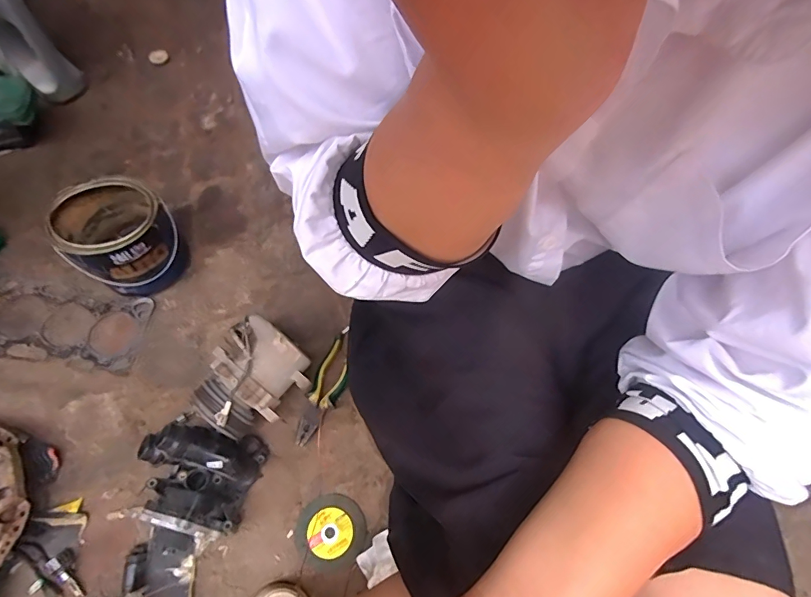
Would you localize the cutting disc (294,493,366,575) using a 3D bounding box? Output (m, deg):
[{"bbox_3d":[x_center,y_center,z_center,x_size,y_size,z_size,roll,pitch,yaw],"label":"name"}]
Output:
[{"bbox_3d":[-0.111,0.348,0.654,0.100,0.006,0.099,1,66,-3],"label":"cutting disc"}]

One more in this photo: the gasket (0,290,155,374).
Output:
[{"bbox_3d":[-0.614,0.043,0.744,0.332,0.010,0.128,9,67,-4],"label":"gasket"}]

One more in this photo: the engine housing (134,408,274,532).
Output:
[{"bbox_3d":[-0.298,0.242,0.624,0.148,0.126,0.126,15,66,3],"label":"engine housing"}]

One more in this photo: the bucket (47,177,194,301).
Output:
[{"bbox_3d":[-0.475,-0.101,0.738,0.155,0.142,0.147,1,66,-3],"label":"bucket"}]

